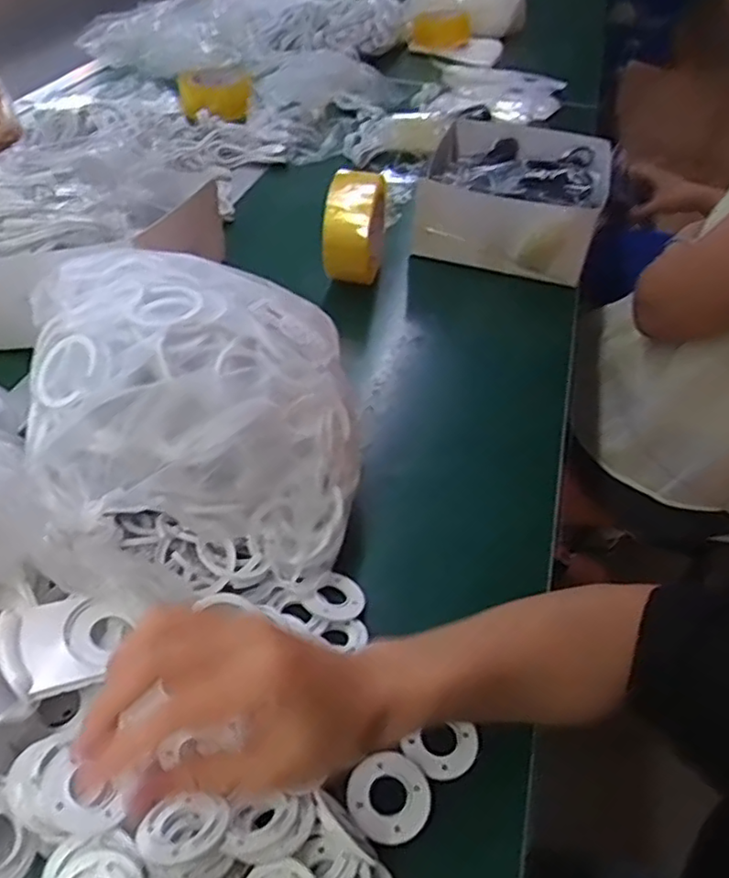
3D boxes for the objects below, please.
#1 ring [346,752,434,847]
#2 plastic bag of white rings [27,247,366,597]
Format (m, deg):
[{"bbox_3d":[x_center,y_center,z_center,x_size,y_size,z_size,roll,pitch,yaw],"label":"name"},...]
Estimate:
[{"bbox_3d":[0.014,0.194,0.356,0.044,0.004,0.043,1,45,-1],"label":"ring"},{"bbox_3d":[-0.120,-0.032,0.474,0.220,0.124,0.250,-6,46,-8],"label":"plastic bag of white rings"}]

